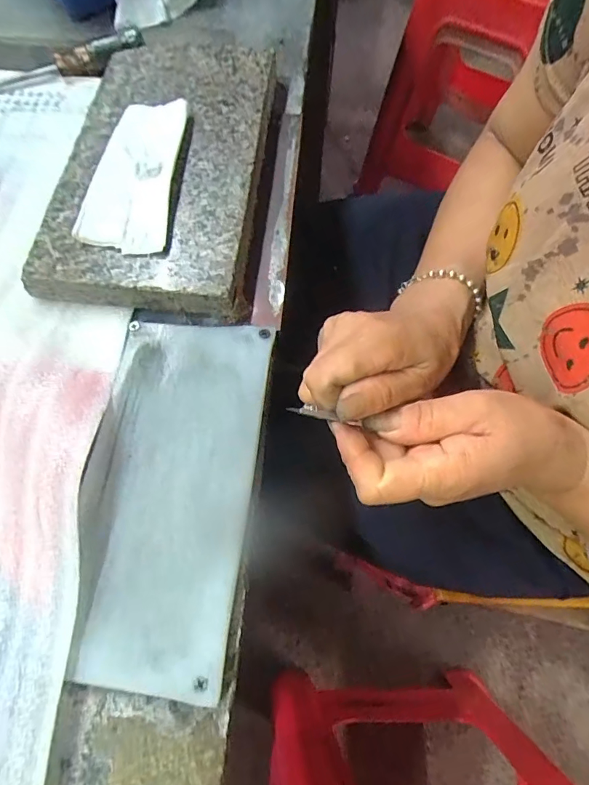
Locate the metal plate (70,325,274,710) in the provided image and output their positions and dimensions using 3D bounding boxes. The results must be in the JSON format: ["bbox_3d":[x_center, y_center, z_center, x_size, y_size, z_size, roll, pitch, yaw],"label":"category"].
[{"bbox_3d":[-0.066,0.049,0.241,0.088,0.005,0.196,5,68,1],"label":"metal plate"}]

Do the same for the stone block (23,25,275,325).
[{"bbox_3d":[-0.091,-0.185,0.324,0.135,0.025,0.267,5,68,1],"label":"stone block"}]

